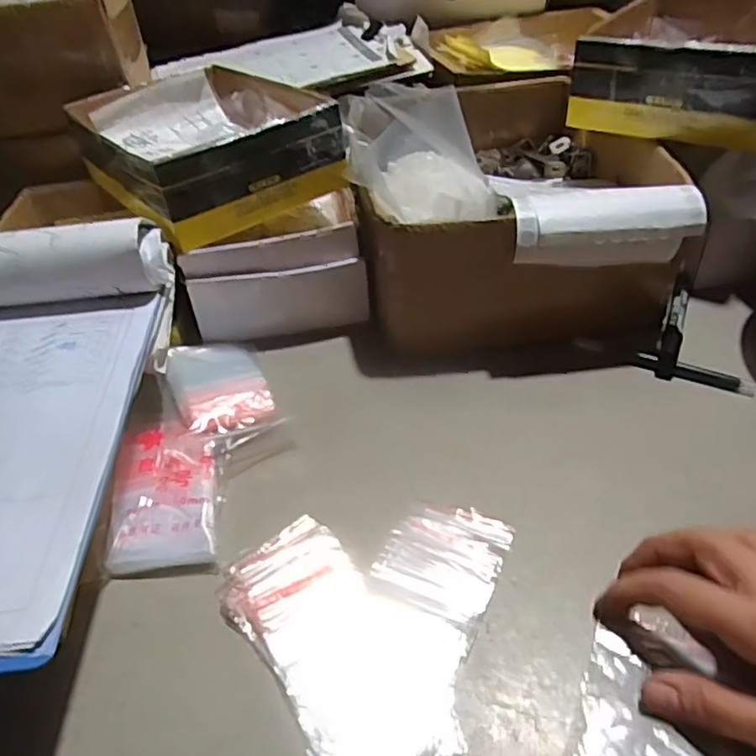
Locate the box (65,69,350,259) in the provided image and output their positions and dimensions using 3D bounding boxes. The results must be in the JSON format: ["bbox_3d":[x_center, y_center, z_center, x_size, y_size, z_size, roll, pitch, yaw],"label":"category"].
[{"bbox_3d":[-0.164,-0.227,0.589,0.180,0.077,0.252,-28,47,-23],"label":"box"}]

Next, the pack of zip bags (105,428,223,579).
[{"bbox_3d":[-0.142,0.080,0.418,0.068,0.021,0.113,-8,41,-3],"label":"pack of zip bags"}]

